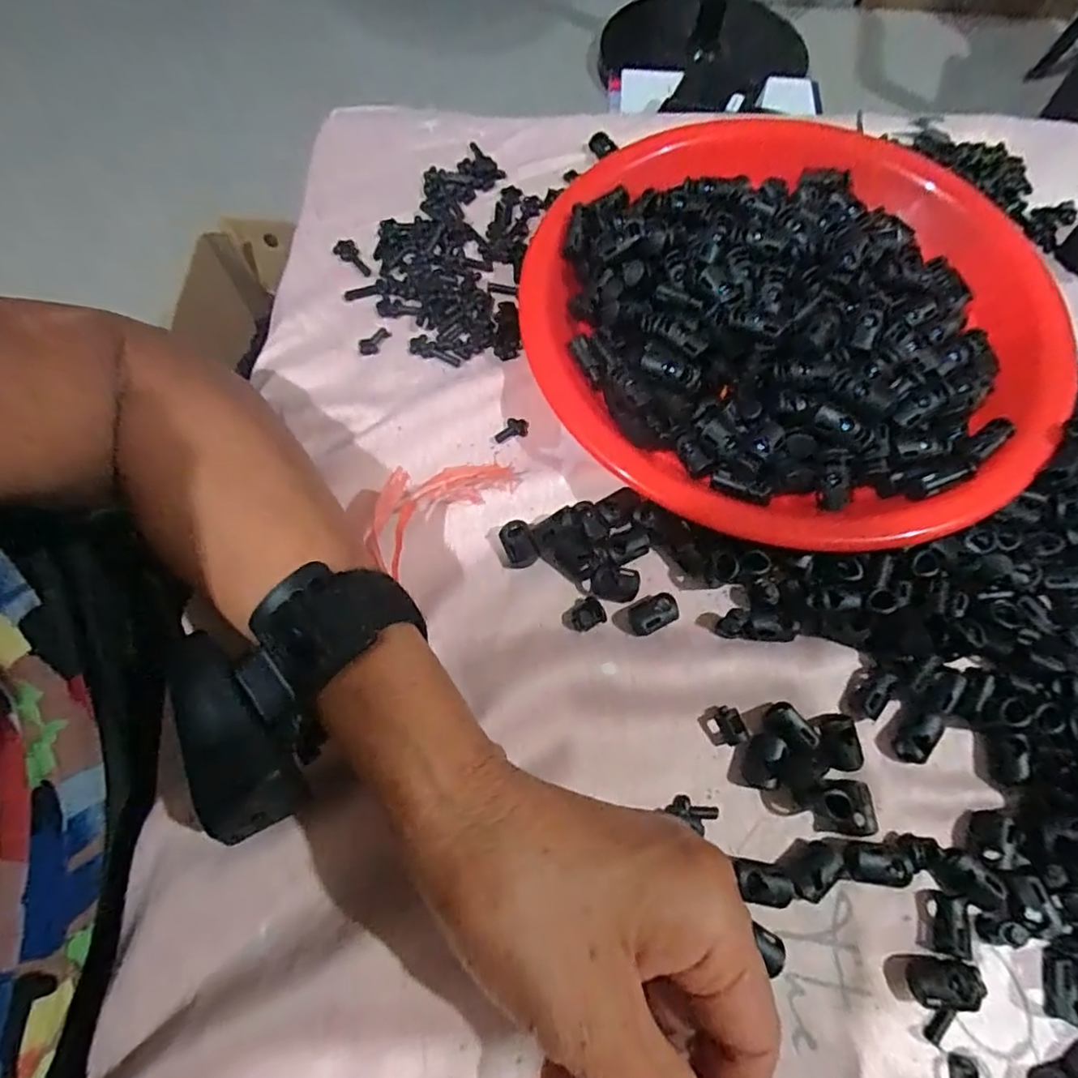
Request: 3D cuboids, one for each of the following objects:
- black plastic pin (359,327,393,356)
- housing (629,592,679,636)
[{"bbox_3d":[-0.086,-0.104,0.314,0.010,0.004,0.019,35,73,14],"label":"black plastic pin"},{"bbox_3d":[0.049,0.032,0.258,0.022,0.005,0.014,-25,70,-9],"label":"housing"}]

